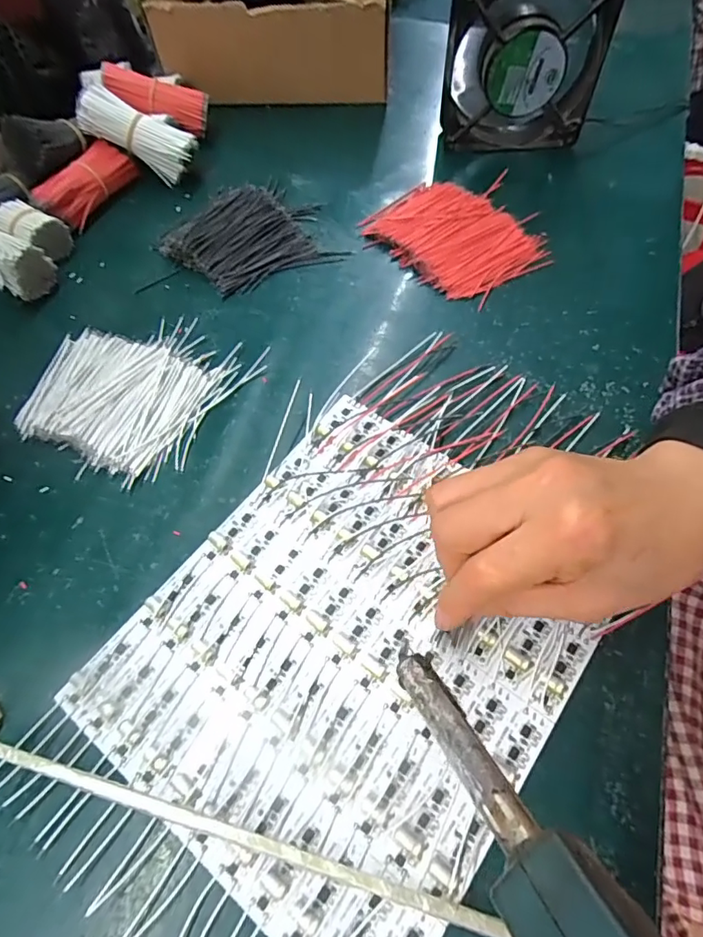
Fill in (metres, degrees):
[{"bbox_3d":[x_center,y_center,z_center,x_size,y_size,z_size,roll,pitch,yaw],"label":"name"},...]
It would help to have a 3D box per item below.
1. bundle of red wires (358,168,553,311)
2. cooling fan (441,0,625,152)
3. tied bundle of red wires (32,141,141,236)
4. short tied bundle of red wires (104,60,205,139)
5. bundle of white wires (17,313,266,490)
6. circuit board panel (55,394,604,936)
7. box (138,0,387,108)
[{"bbox_3d":[0.086,-0.191,0.418,0.109,0.013,0.132,-36,65,-17],"label":"bundle of red wires"},{"bbox_3d":[0.142,-0.337,0.433,0.122,0.121,0.043,1,60,3],"label":"cooling fan"},{"bbox_3d":[-0.224,-0.239,0.443,0.025,0.036,0.093,24,64,15],"label":"tied bundle of red wires"},{"bbox_3d":[-0.177,-0.337,0.470,0.090,0.022,0.030,14,59,-16],"label":"short tied bundle of red wires"},{"bbox_3d":[-0.148,-0.060,0.347,0.133,0.013,0.118,25,64,15],"label":"bundle of white wires"},{"bbox_3d":[0.002,0.083,0.263,0.193,0.006,0.224,33,66,19],"label":"circuit board panel"},{"bbox_3d":[-0.080,-0.457,0.524,0.224,0.091,0.186,0,60,2],"label":"box"}]

